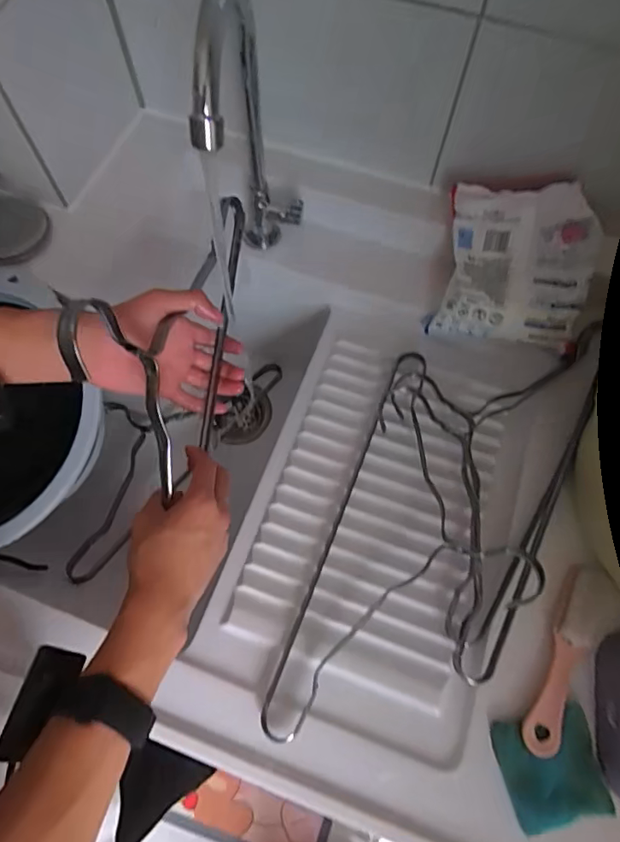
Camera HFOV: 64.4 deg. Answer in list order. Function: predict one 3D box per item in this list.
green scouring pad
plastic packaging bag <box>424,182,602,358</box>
[{"bbox_3d":[0.199,0.284,0.402,0.081,0.015,0.076,-11,68,-6],"label":"green scouring pad"},{"bbox_3d":[0.217,-0.164,0.525,0.150,0.031,0.153,14,100,15],"label":"plastic packaging bag"}]

